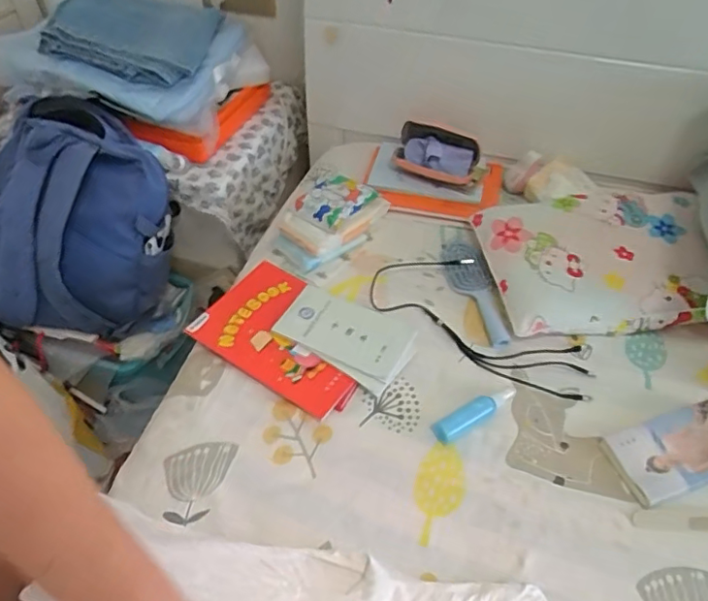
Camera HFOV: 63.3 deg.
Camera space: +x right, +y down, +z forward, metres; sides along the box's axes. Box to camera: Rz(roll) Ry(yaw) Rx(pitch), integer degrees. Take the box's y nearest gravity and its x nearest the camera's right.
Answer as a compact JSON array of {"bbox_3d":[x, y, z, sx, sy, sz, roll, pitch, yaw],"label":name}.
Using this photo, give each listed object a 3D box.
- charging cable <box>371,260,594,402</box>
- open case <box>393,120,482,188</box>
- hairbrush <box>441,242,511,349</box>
[{"bbox_3d":[0.198,0.023,0.892,0.364,0.034,0.159,26,51,22],"label":"charging cable"},{"bbox_3d":[0.152,-0.273,1.079,0.157,0.082,0.076,19,51,18],"label":"open case"},{"bbox_3d":[0.190,-0.020,0.921,0.062,0.029,0.221,-8,47,-8],"label":"hairbrush"}]

